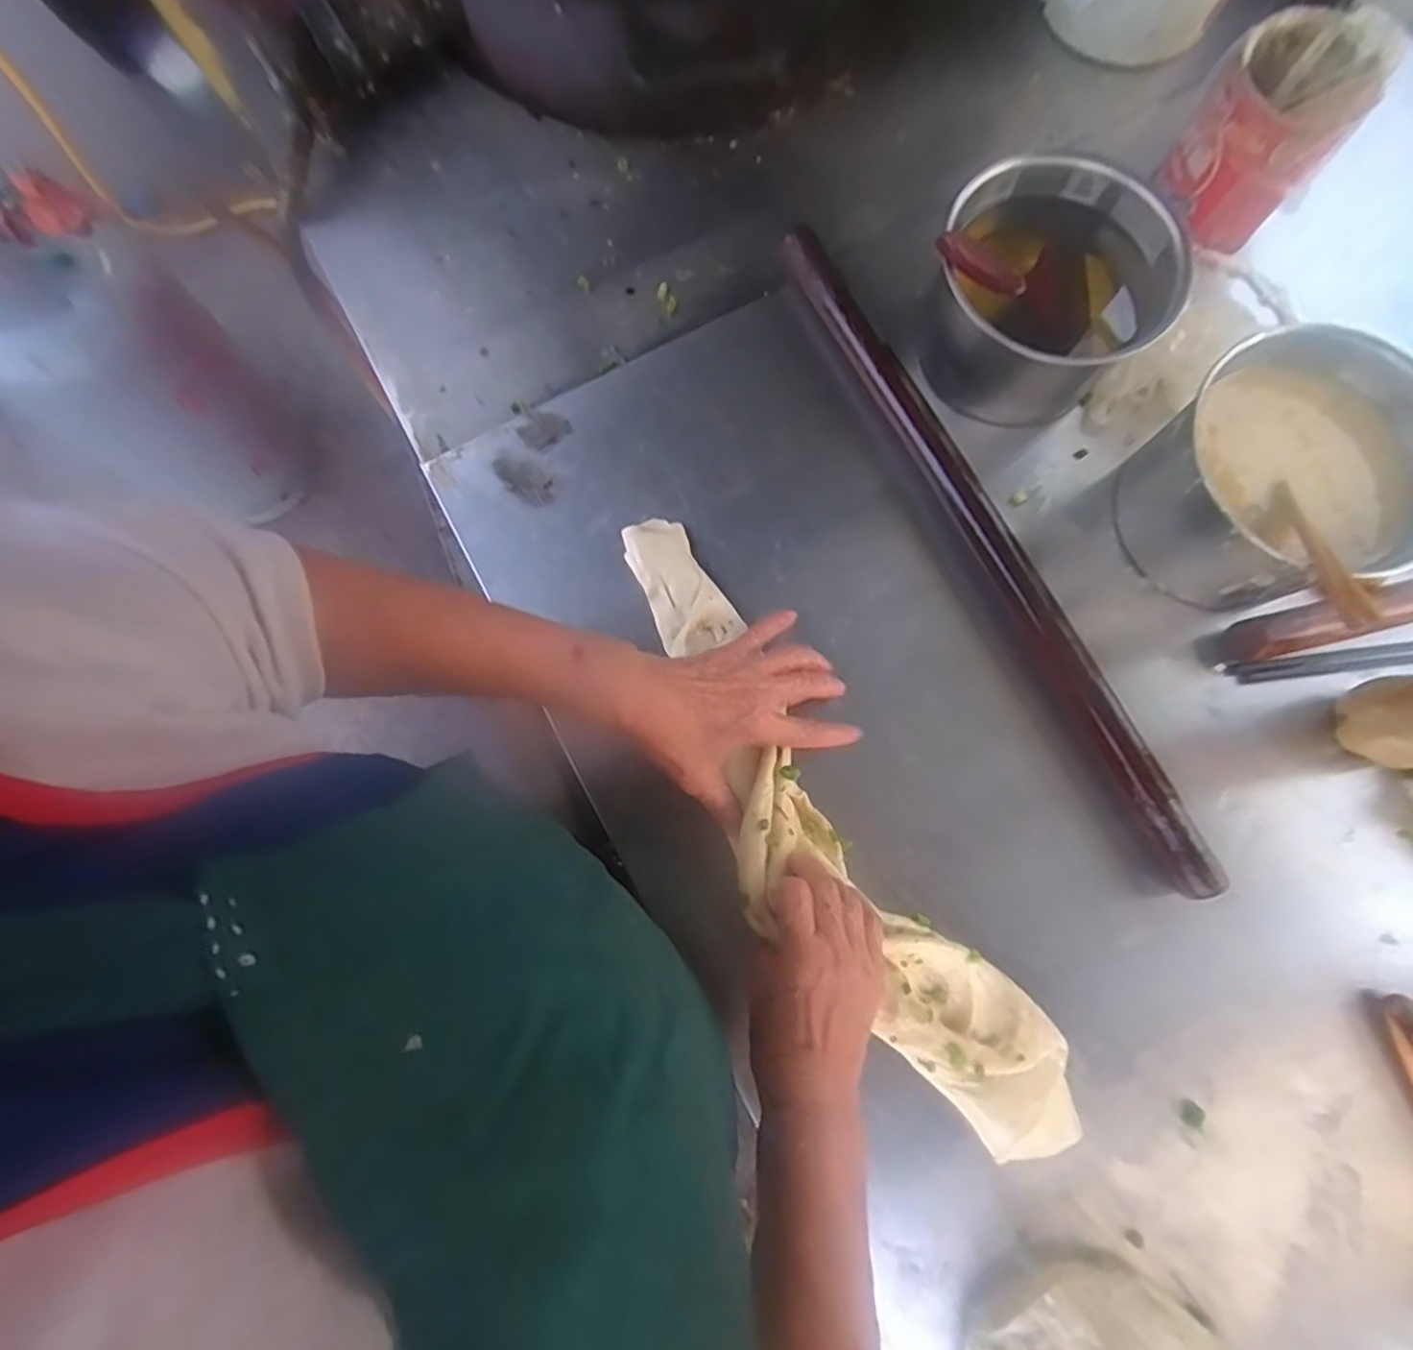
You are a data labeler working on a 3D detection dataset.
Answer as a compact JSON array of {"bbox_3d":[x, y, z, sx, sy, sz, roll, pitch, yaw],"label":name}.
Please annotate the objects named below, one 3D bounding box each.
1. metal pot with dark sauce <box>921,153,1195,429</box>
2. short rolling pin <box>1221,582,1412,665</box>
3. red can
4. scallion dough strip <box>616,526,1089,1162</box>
[{"bbox_3d":[0.256,-0.289,0.526,0.150,0.112,0.144,0,78,0],"label":"metal pot with dark sauce"},{"bbox_3d":[0.534,-0.058,0.519,0.276,0.029,0.033,-14,79,-3],"label":"short rolling pin"},{"bbox_3d":[0.435,-0.422,0.541,0.114,0.116,0.110,-34,80,-7],"label":"red can"},{"bbox_3d":[0.067,0.103,0.477,0.122,0.053,0.513,-33,79,-6],"label":"scallion dough strip"}]

